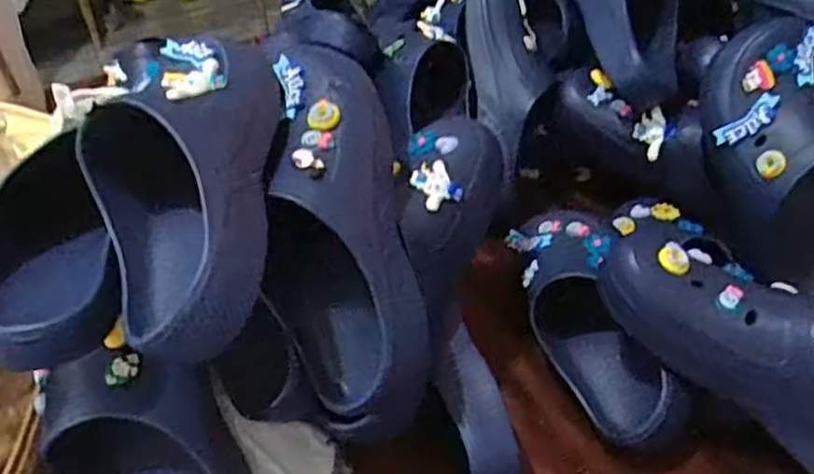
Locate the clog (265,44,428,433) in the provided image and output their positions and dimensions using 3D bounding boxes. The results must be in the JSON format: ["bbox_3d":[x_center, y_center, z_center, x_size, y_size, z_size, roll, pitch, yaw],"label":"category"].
[{"bbox_3d":[-0.051,-0.011,0.522,0.101,0.076,0.300,-8,77,-9],"label":"clog"}]

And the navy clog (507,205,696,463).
[{"bbox_3d":[0.161,0.064,0.642,0.099,0.107,0.265,-11,54,-13],"label":"navy clog"}]

